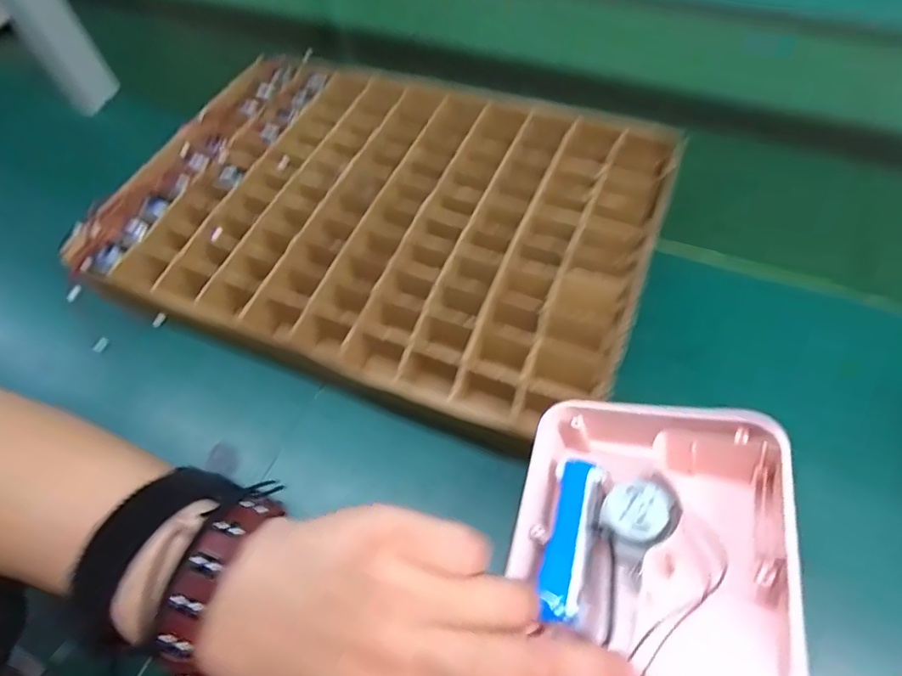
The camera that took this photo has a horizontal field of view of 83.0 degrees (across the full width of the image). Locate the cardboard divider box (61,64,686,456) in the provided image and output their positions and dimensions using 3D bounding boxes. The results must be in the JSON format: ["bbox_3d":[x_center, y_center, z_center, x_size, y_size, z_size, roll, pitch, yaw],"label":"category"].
[{"bbox_3d":[-0.053,-0.098,0.415,0.405,0.051,0.285,19,60,16],"label":"cardboard divider box"}]

